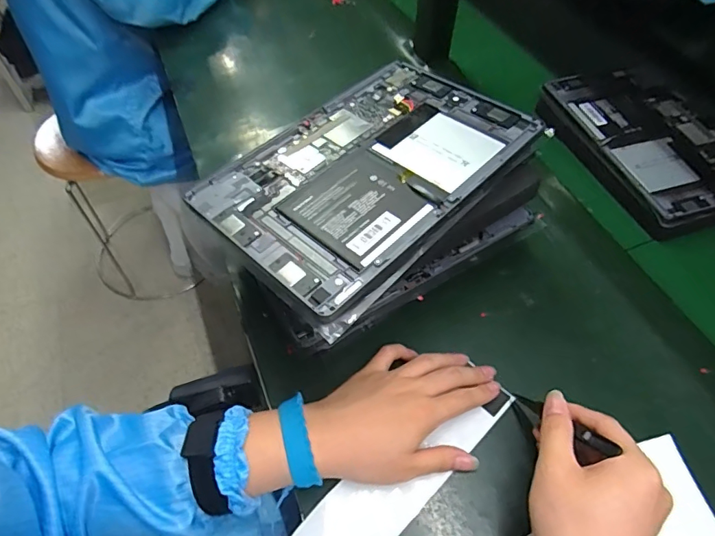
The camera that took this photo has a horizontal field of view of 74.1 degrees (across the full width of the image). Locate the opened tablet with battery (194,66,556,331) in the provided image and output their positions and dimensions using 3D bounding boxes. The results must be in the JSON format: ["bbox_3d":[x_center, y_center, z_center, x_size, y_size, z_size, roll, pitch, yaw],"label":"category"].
[{"bbox_3d":[0.010,-0.086,0.383,0.169,0.009,0.257,38,64,25],"label":"opened tablet with battery"}]

